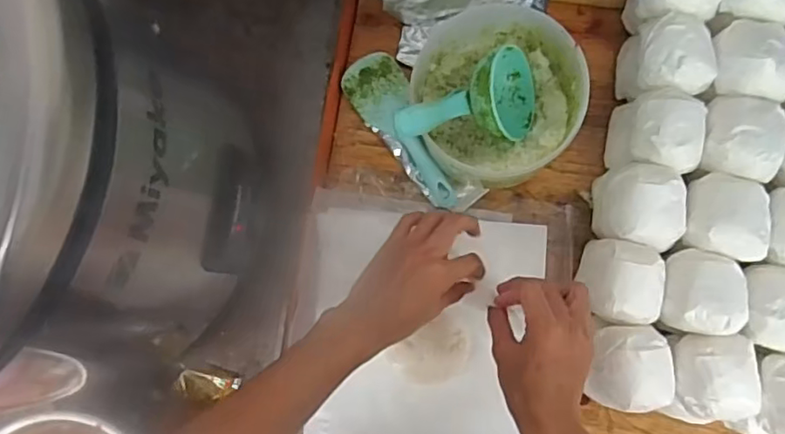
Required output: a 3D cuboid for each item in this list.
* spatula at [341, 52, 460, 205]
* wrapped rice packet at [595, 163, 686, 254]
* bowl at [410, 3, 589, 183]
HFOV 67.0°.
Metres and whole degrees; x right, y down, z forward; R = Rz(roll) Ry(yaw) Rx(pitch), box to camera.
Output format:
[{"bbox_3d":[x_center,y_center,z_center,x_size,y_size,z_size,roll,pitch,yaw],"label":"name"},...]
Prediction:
[{"bbox_3d":[0.010,-0.097,0.673,0.065,0.024,0.195,-29,81,2],"label":"spatula"},{"bbox_3d":[0.250,-0.010,0.599,0.074,0.082,0.081,7,83,7],"label":"wrapped rice packet"},{"bbox_3d":[0.110,-0.120,0.623,0.148,0.118,0.161,-1,82,6],"label":"bowl"}]

